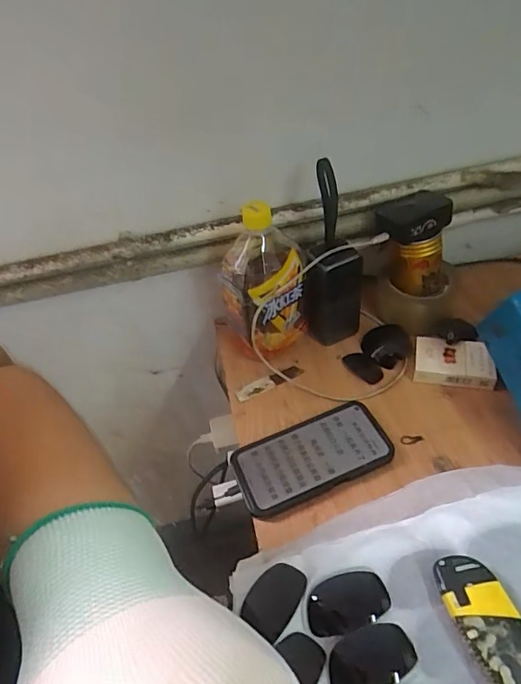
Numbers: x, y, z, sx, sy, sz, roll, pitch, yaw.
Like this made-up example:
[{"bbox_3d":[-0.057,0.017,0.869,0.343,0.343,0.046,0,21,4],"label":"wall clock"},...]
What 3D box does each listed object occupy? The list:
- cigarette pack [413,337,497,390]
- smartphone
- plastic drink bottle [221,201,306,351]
[{"bbox_3d":[0.229,0.026,0.570,0.089,0.025,0.057,7,48,14],"label":"cigarette pack"},{"bbox_3d":[0.055,0.121,0.511,0.163,0.012,0.081,-20,47,-12],"label":"smartphone"},{"bbox_3d":[0.002,-0.076,0.559,0.094,0.169,0.094,-6,47,4],"label":"plastic drink bottle"}]

